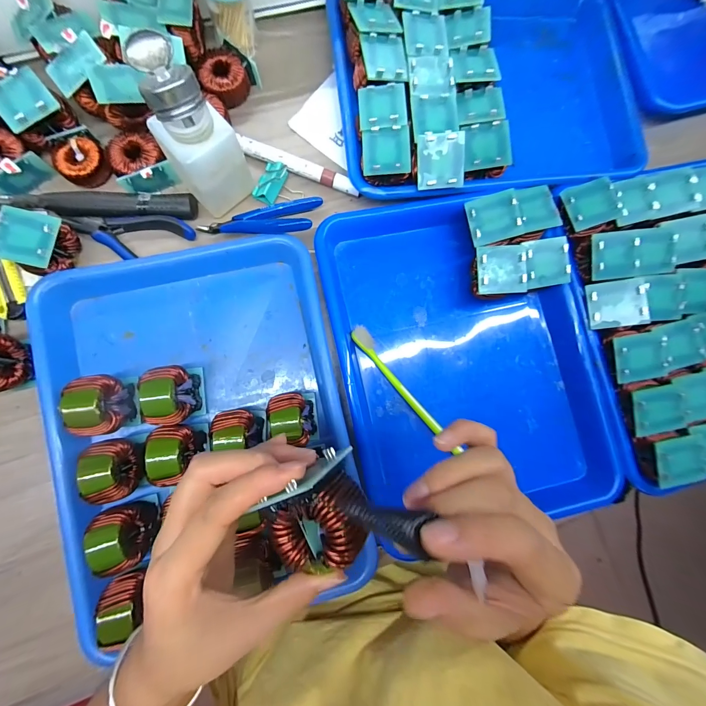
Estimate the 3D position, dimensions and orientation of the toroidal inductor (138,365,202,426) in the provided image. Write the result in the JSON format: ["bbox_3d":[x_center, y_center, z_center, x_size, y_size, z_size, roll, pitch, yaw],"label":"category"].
[{"bbox_3d":[-0.158,0.037,0.282,0.033,0.049,0.049,-1,84,-6],"label":"toroidal inductor"}]

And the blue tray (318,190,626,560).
[{"bbox_3d":[0.115,0.007,0.325,0.250,0.032,0.319,-10,85,-7],"label":"blue tray"}]

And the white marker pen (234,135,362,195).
[{"bbox_3d":[-0.056,-0.194,0.337,0.128,0.017,0.013,19,82,-4],"label":"white marker pen"}]

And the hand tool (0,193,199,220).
[{"bbox_3d":[-0.272,-0.140,0.305,0.233,0.019,0.020,-2,84,-6],"label":"hand tool"}]

